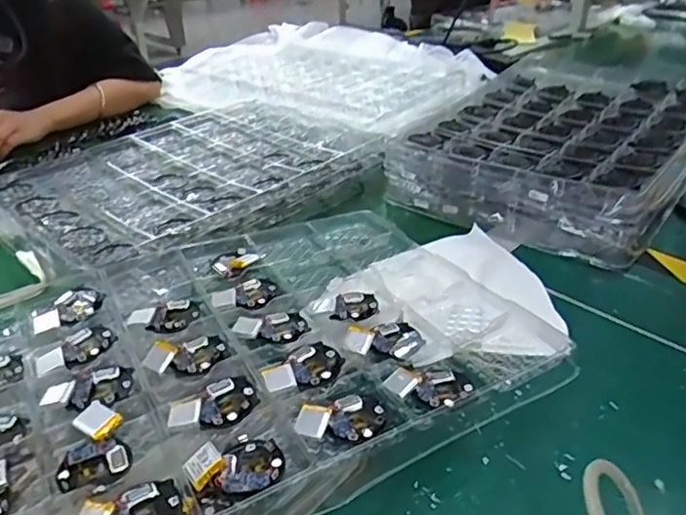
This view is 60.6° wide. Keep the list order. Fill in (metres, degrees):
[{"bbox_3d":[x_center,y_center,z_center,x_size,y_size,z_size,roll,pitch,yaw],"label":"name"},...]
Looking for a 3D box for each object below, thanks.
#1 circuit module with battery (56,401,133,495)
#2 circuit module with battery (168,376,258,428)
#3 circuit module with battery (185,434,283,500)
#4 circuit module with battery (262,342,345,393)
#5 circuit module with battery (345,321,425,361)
[{"bbox_3d":[-0.152,0.117,0.368,0.040,0.011,0.062,-2,33,-2],"label":"circuit module with battery"},{"bbox_3d":[-0.087,0.100,0.395,0.058,0.011,0.042,-18,37,-25],"label":"circuit module with battery"},{"bbox_3d":[-0.063,0.124,0.350,0.053,0.008,0.044,-18,37,-25],"label":"circuit module with battery"},{"bbox_3d":[-0.027,0.079,0.421,0.040,0.006,0.060,23,39,31],"label":"circuit module with battery"},{"bbox_3d":[0.033,0.064,0.458,0.059,0.013,0.041,-9,34,-13],"label":"circuit module with battery"}]

